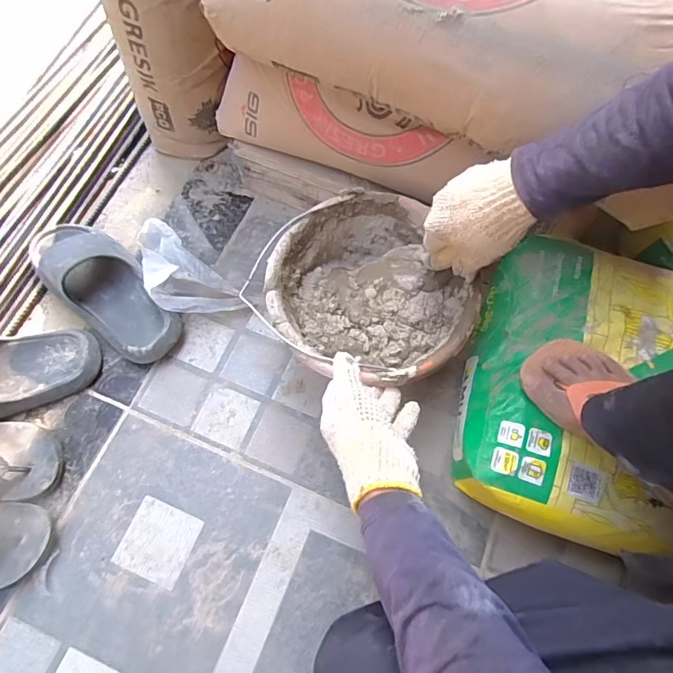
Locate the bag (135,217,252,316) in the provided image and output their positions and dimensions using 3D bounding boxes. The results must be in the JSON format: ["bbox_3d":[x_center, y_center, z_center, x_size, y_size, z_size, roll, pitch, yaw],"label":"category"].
[{"bbox_3d":[-0.233,-0.088,0.683,0.094,0.063,0.192,-42,75,-14],"label":"bag"}]

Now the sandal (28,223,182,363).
[{"bbox_3d":[-0.328,-0.075,0.664,0.270,0.073,0.116,39,74,13],"label":"sandal"}]

